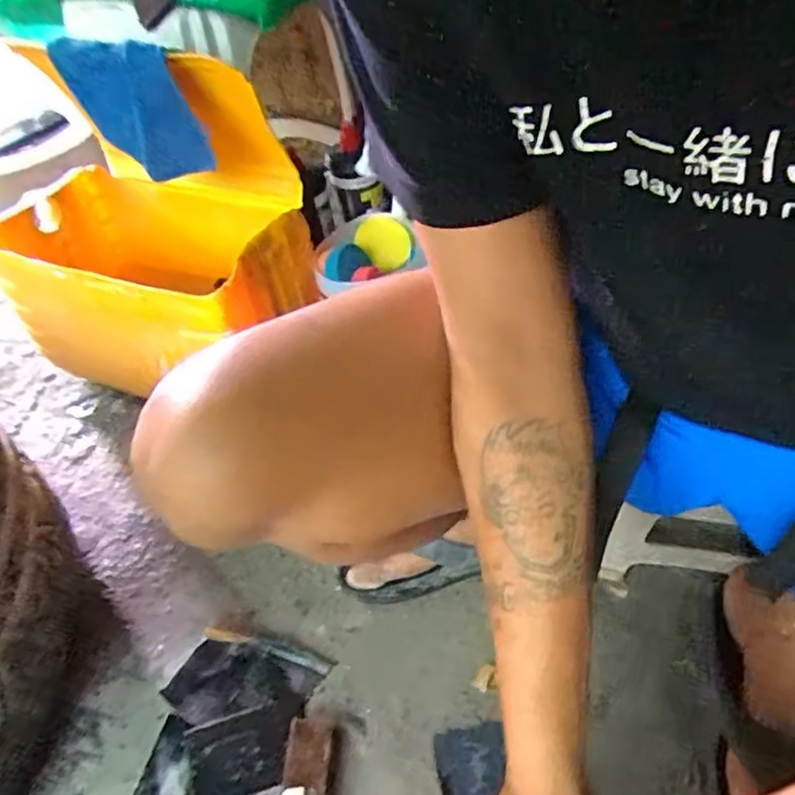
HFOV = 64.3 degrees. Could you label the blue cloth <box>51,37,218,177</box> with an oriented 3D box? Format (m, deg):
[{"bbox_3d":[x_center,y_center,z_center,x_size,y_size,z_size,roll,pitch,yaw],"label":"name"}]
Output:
[{"bbox_3d":[-0.305,-0.337,0.737,0.139,0.145,0.059,21,53,26],"label":"blue cloth"}]

